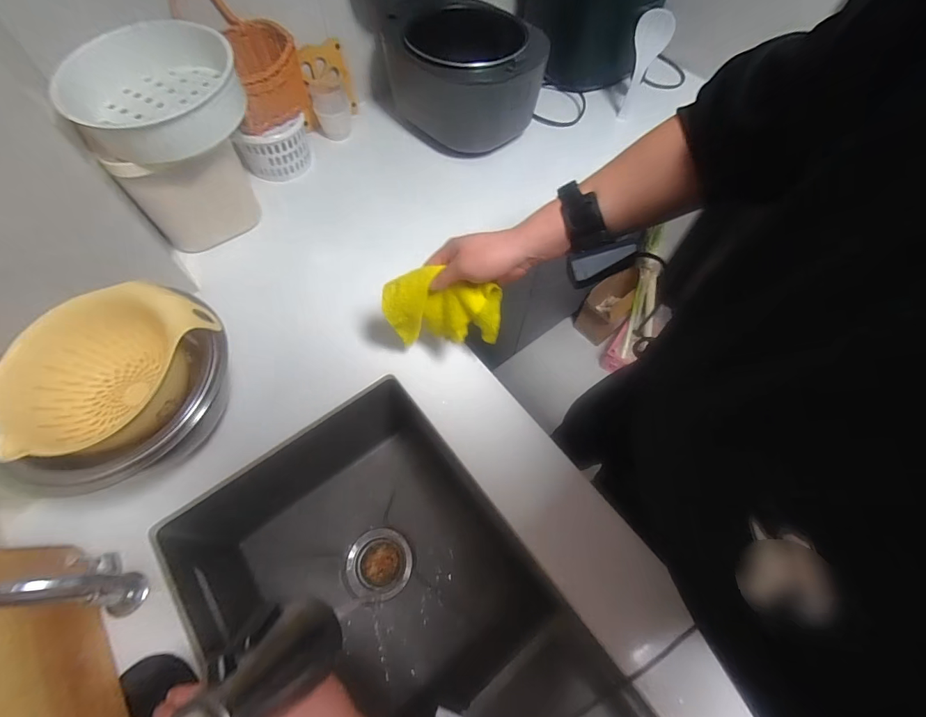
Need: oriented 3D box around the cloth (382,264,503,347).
[{"bbox_3d":[-0.026,-0.061,0.520,0.147,0.103,0.045,8,62,3],"label":"cloth"}]

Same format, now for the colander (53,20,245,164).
[{"bbox_3d":[-0.423,-0.370,0.564,0.215,0.071,0.213,-30,67,-16],"label":"colander"}]

